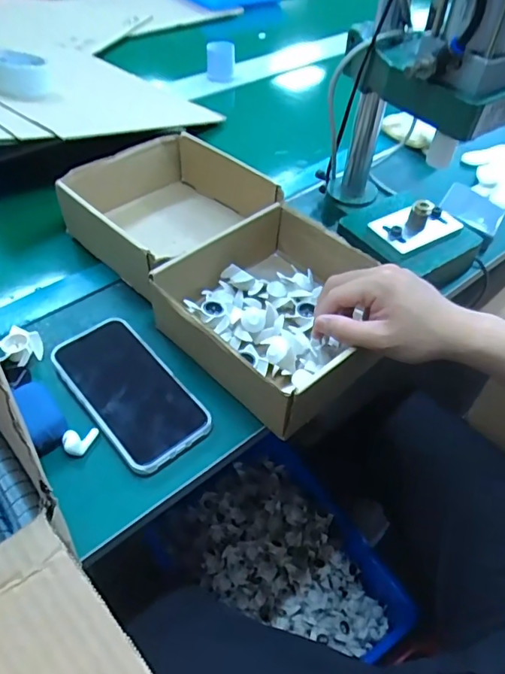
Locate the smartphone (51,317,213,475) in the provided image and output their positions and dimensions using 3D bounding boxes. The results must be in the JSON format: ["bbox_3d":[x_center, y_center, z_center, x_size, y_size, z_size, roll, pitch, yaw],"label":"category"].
[{"bbox_3d":[-0.116,0.046,0.468,0.083,0.010,0.169,-31,57,-28],"label":"smartphone"}]

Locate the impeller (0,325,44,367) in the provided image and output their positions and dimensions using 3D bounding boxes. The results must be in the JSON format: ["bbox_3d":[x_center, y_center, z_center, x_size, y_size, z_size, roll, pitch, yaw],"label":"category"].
[{"bbox_3d":[-0.232,0.010,0.498,0.042,0.014,0.046,2,47,-2],"label":"impeller"}]

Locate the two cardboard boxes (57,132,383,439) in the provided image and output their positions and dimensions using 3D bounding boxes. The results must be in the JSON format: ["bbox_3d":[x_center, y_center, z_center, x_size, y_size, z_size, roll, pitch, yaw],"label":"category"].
[{"bbox_3d":[-0.039,-0.104,0.574,0.219,0.080,0.441,-31,56,-28],"label":"two cardboard boxes"}]

